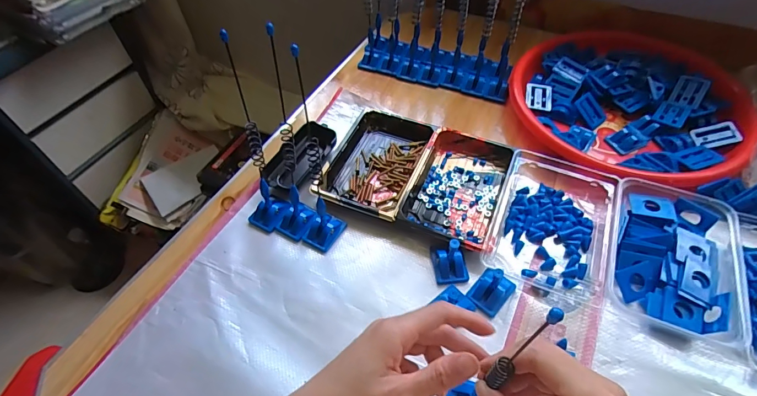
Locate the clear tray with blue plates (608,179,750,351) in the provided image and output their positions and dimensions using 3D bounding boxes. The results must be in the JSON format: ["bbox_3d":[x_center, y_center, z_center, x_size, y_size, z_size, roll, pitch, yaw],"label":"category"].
[{"bbox_3d":[0.293,0.056,0.403,0.112,0.034,0.155,20,55,17],"label":"clear tray with blue plates"}]

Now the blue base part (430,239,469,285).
[{"bbox_3d":[0.073,0.057,0.405,0.032,0.043,0.044,-8,52,-4],"label":"blue base part"}]

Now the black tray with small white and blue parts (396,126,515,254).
[{"bbox_3d":[0.096,-0.019,0.476,0.101,0.023,0.169,18,54,15],"label":"black tray with small white and blue parts"}]

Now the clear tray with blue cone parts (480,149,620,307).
[{"bbox_3d":[0.192,0.020,0.437,0.117,0.029,0.164,18,55,16],"label":"clear tray with blue cone parts"}]

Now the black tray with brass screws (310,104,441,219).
[{"bbox_3d":[0.002,-0.049,0.501,0.106,0.025,0.175,18,54,15],"label":"black tray with brass screws"}]

